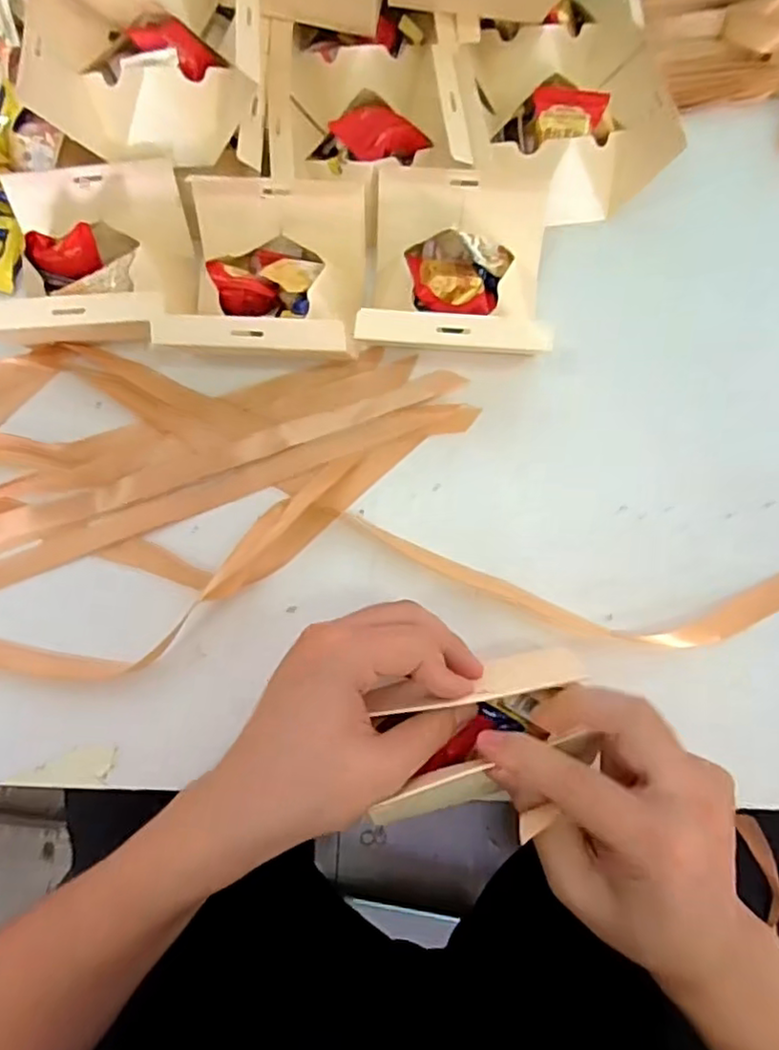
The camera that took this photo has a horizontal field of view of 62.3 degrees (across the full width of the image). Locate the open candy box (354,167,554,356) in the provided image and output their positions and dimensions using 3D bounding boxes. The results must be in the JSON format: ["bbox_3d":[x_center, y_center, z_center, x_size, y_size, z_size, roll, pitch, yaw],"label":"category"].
[{"bbox_3d":[0.049,-0.179,0.464,0.128,0.066,0.164,3,70,2],"label":"open candy box"}]

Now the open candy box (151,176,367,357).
[{"bbox_3d":[-0.086,-0.174,0.466,0.135,0.063,0.146,0,70,1],"label":"open candy box"}]

